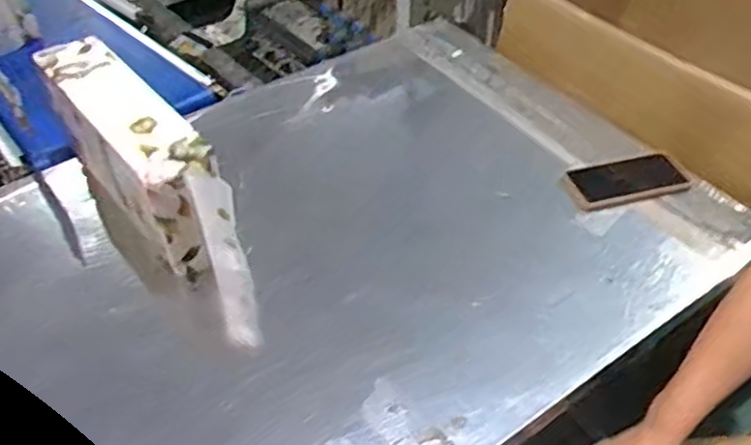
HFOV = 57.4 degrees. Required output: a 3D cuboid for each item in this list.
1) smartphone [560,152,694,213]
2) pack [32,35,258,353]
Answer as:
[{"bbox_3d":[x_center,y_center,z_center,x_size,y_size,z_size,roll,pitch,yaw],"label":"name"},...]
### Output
[{"bbox_3d":[0.350,-0.059,0.959,0.166,0.013,0.075,-12,45,-11],"label":"smartphone"},{"bbox_3d":[-0.311,-0.069,0.911,0.104,0.196,0.391,-27,49,-24],"label":"pack"}]

